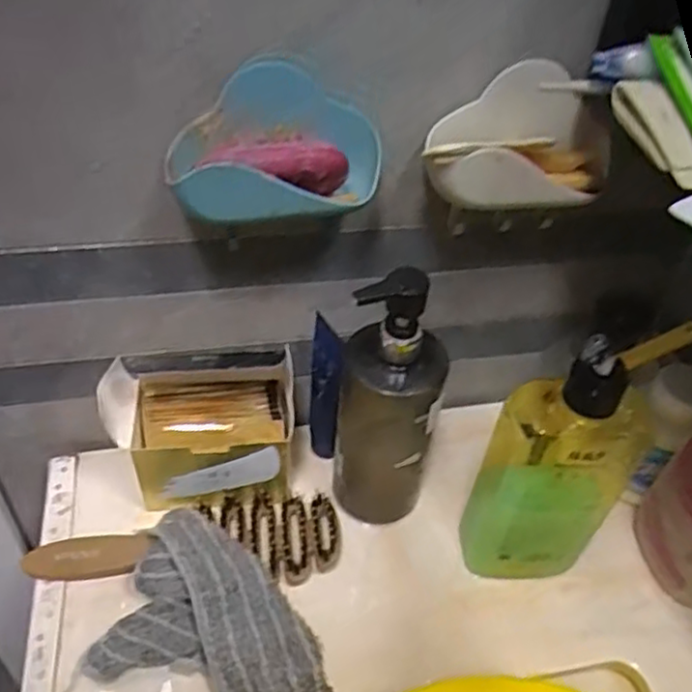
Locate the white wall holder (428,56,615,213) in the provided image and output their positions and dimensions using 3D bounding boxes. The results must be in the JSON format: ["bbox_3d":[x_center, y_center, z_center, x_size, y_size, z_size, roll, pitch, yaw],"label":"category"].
[{"bbox_3d":[0.105,-0.119,0.406,0.117,0.074,0.047,-2,44,-8],"label":"white wall holder"}]

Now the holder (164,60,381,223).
[{"bbox_3d":[-0.036,-0.111,0.384,0.119,0.067,0.046,-5,45,-12],"label":"holder"}]

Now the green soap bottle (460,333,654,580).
[{"bbox_3d":[0.127,0.072,0.432,0.082,0.229,0.062,-6,45,-12],"label":"green soap bottle"}]

